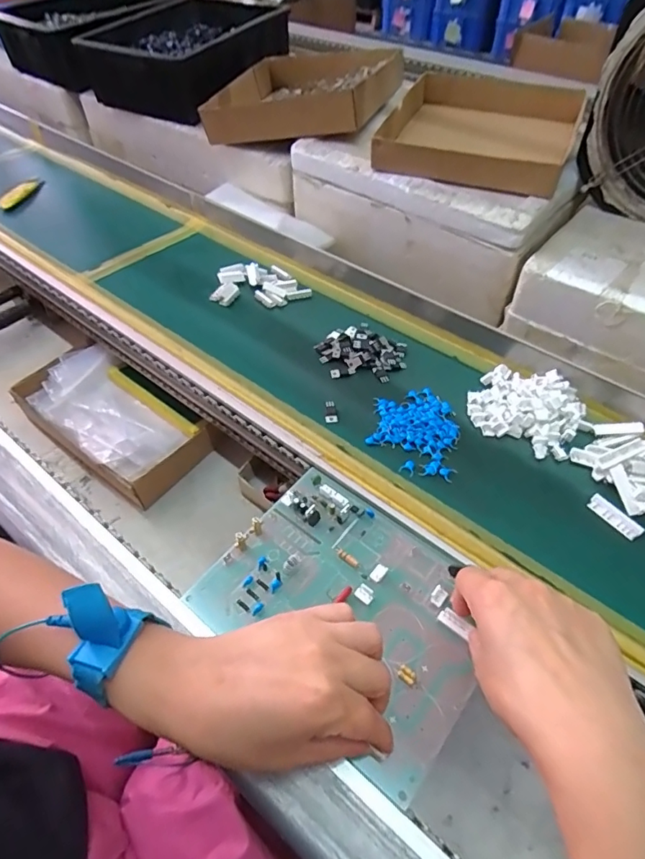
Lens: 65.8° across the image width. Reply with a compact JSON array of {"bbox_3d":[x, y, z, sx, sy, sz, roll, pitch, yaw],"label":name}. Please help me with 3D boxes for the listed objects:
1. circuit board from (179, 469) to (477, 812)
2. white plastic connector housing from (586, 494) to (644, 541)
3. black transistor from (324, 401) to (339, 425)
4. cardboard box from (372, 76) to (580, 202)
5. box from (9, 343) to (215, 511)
[{"bbox_3d":[0.018,0.121,0.344,0.183,0.010,0.138,32,59,24],"label":"circuit board"},{"bbox_3d":[0.220,0.066,0.375,0.012,0.006,0.039,-34,58,-23],"label":"white plastic connector housing"},{"bbox_3d":[0.007,-0.015,0.443,0.011,0.004,0.022,-3,67,-2],"label":"black transistor"},{"bbox_3d":[0.185,-0.349,0.584,0.198,0.043,0.202,20,54,16],"label":"cardboard box"},{"bbox_3d":[-0.237,-0.015,0.563,0.226,0.041,0.115,31,58,23],"label":"box"}]

